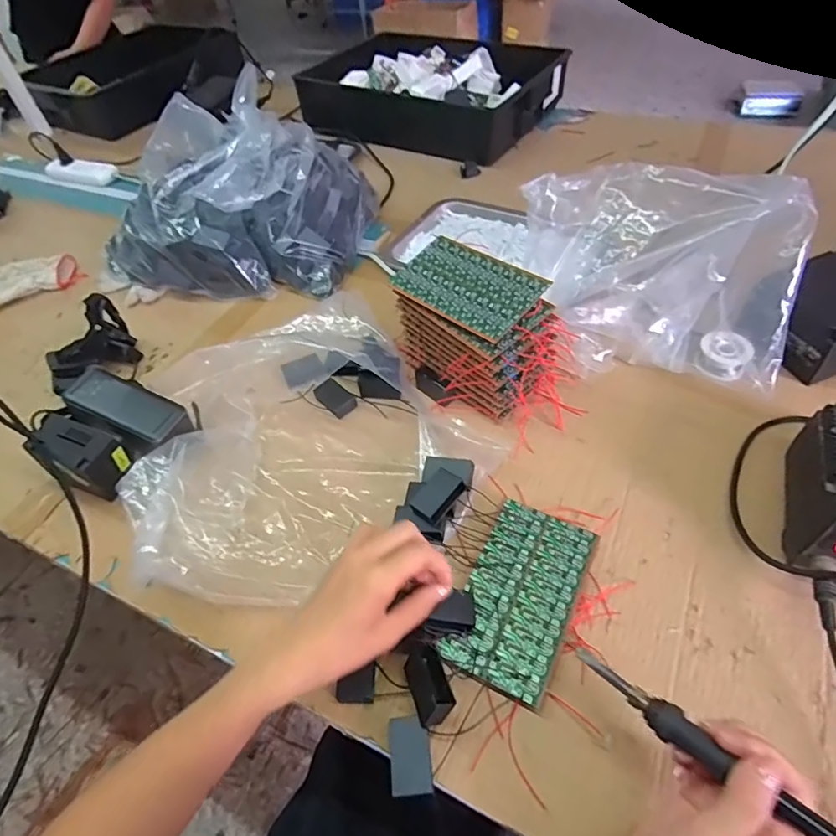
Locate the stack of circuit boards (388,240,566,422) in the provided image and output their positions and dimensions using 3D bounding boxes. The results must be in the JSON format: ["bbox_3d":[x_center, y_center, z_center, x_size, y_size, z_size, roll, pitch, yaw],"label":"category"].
[{"bbox_3d":[0.057,-0.099,0.584,0.119,0.122,0.179,-36,56,-20],"label":"stack of circuit boards"}]

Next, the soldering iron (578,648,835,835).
[{"bbox_3d":[0.179,0.200,0.296,0.018,0.016,0.196,-40,43,-23],"label":"soldering iron"}]

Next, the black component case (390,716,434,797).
[{"bbox_3d":[-0.005,0.248,0.375,0.028,0.020,0.048,-8,51,0],"label":"black component case"}]

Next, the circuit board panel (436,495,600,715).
[{"bbox_3d":[0.090,0.153,0.446,0.089,0.015,0.159,20,57,21],"label":"circuit board panel"}]

